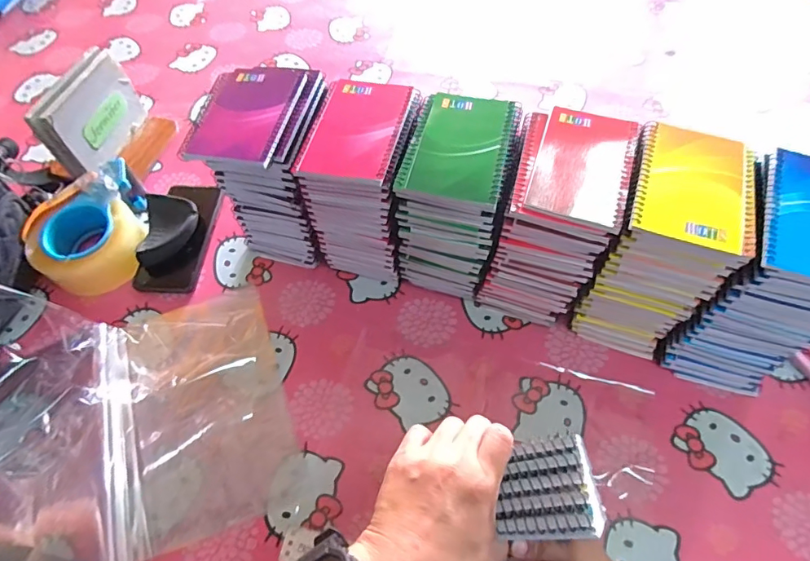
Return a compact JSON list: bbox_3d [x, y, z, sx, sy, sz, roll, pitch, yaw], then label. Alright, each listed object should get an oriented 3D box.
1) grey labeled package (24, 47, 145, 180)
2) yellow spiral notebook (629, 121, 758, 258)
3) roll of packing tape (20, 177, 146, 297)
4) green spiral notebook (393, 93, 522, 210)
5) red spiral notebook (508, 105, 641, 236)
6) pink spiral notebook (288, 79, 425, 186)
[{"bbox_3d":[-0.433,-0.227,0.653,0.034,0.128,0.151,11,61,9],"label":"grey labeled package"},{"bbox_3d":[0.247,-0.081,0.393,0.094,0.007,0.121,18,62,12],"label":"yellow spiral notebook"},{"bbox_3d":[-0.392,-0.048,0.581,0.120,0.066,0.117,-1,60,2],"label":"roll of packing tape"},{"bbox_3d":[0.051,-0.126,0.437,0.094,0.011,0.127,12,61,9],"label":"green spiral notebook"},{"bbox_3d":[0.153,-0.106,0.422,0.098,0.010,0.128,14,61,10],"label":"red spiral notebook"},{"bbox_3d":[-0.044,-0.147,0.450,0.091,0.013,0.127,12,61,9],"label":"pink spiral notebook"}]

